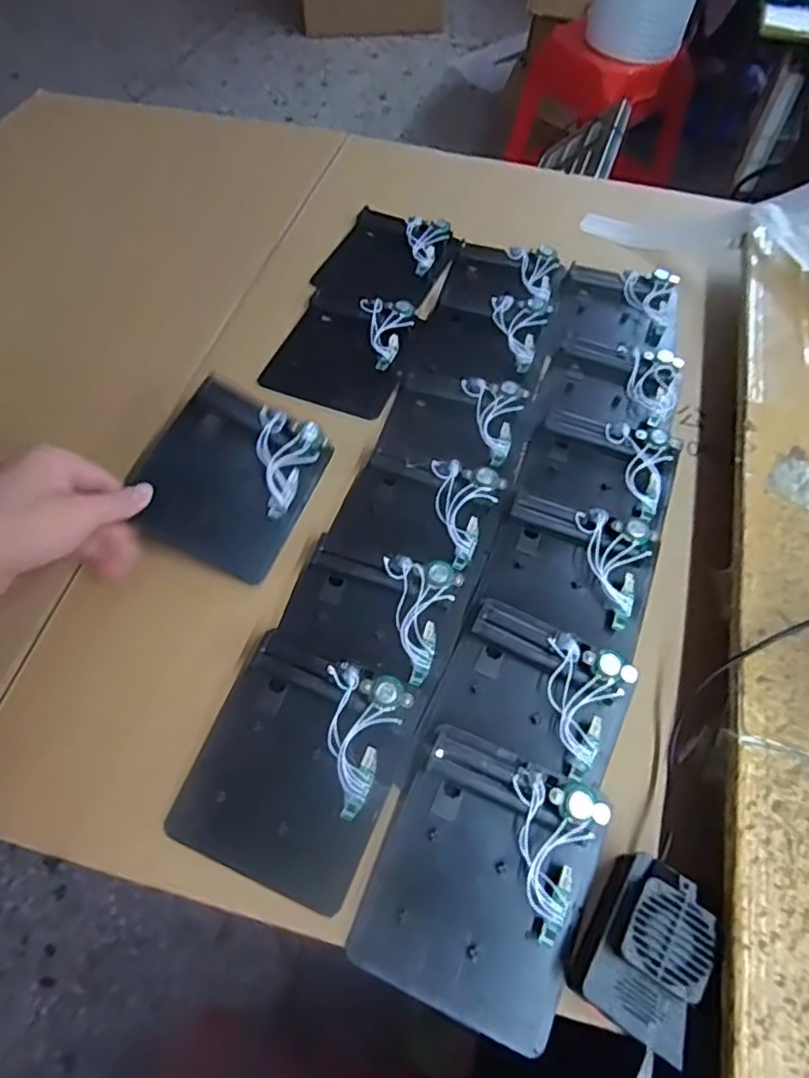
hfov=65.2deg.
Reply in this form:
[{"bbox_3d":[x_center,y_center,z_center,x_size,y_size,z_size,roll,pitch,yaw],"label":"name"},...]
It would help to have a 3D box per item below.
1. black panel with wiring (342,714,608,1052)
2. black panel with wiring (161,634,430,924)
[{"bbox_3d":[0.043,0.186,0.348,0.109,0.013,0.130,20,73,13],"label":"black panel with wiring"},{"bbox_3d":[-0.064,0.132,0.378,0.113,0.023,0.128,19,74,14],"label":"black panel with wiring"}]

